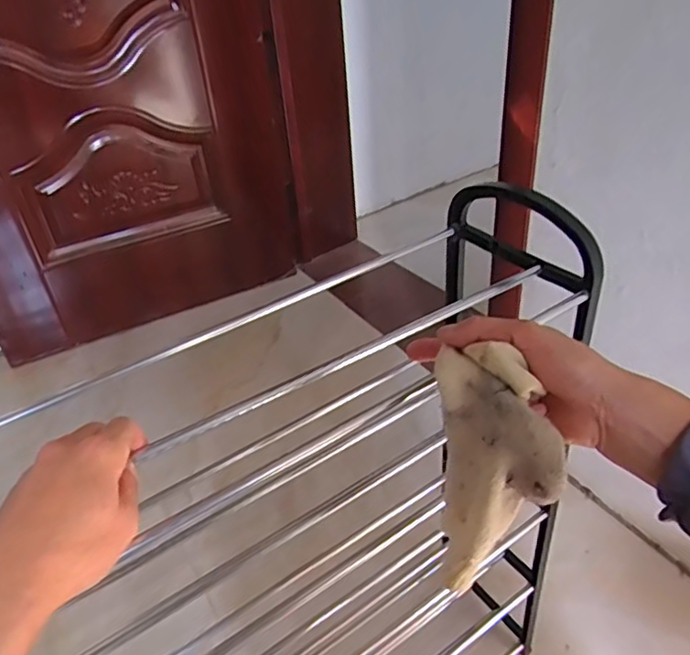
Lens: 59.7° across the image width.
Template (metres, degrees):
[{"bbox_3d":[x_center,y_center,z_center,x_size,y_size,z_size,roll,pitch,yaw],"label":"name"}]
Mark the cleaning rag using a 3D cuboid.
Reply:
[{"bbox_3d":[0.103,0.112,0.431,0.035,0.201,0.094,-21,36,-39],"label":"cleaning rag"}]

